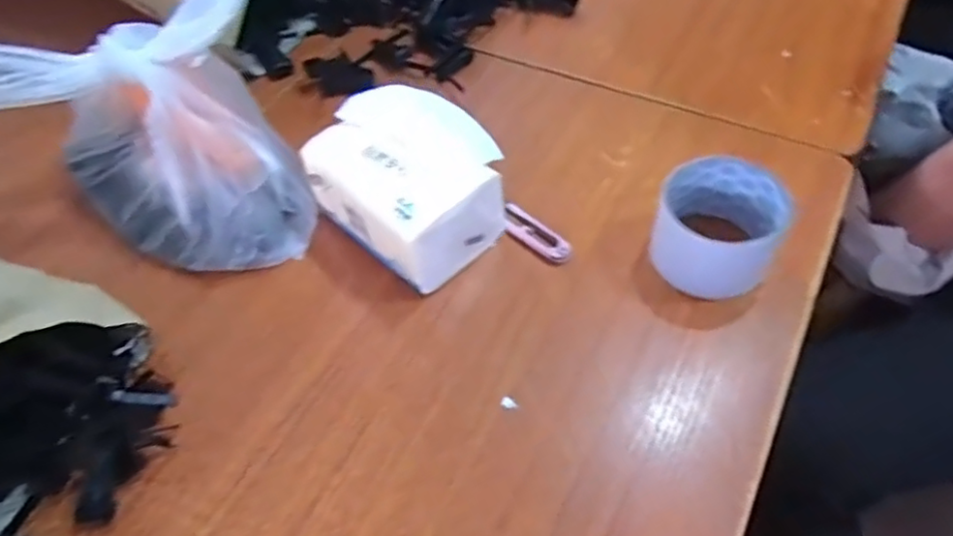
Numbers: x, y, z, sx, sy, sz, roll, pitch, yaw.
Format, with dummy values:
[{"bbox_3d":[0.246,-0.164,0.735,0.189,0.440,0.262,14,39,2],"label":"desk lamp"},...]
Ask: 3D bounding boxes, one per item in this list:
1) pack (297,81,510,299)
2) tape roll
[{"bbox_3d":[-0.049,-0.066,0.481,0.112,0.085,0.133,-38,60,-22],"label":"pack"},{"bbox_3d":[0.174,-0.029,0.456,0.086,0.059,0.089,-2,54,2],"label":"tape roll"}]

